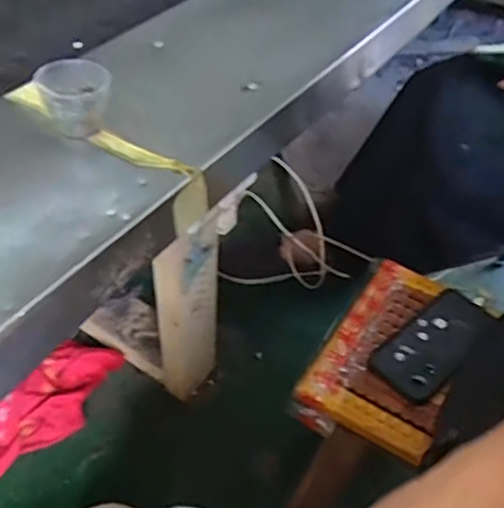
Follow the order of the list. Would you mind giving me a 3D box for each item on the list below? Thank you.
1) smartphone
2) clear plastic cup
[{"bbox_3d":[0.217,0.101,0.724,0.080,0.016,0.175,36,54,26],"label":"smartphone"},{"bbox_3d":[-0.163,-0.143,0.568,0.063,0.059,0.059,2,47,-2],"label":"clear plastic cup"}]

